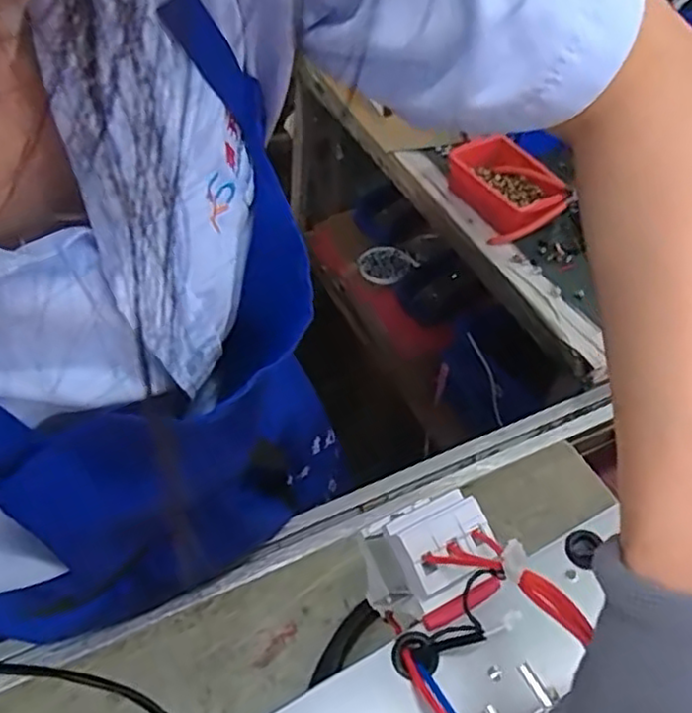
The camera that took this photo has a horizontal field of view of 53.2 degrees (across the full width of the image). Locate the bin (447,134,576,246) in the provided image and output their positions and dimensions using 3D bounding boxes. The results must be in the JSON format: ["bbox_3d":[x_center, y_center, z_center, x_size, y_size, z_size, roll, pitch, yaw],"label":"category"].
[{"bbox_3d":[0.205,-0.232,0.931,0.110,0.058,0.168,-19,52,-18],"label":"bin"}]

